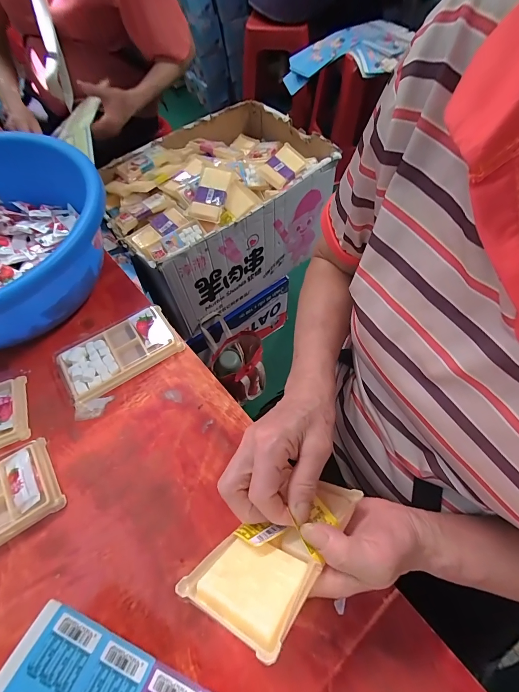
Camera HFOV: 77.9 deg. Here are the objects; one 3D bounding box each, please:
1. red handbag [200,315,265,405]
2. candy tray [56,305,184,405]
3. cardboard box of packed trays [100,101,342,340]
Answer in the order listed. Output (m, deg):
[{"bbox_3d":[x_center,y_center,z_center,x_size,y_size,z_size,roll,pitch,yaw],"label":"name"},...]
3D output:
[{"bbox_3d":[-0.065,0.043,0.949,0.141,0.257,0.183,-14,62,-5],"label":"red handbag"},{"bbox_3d":[-0.171,0.006,0.393,0.136,0.017,0.074,-32,65,-14],"label":"candy tray"},{"bbox_3d":[-0.111,-0.358,0.876,0.540,0.286,0.366,-36,66,-16],"label":"cardboard box of packed trays"}]

